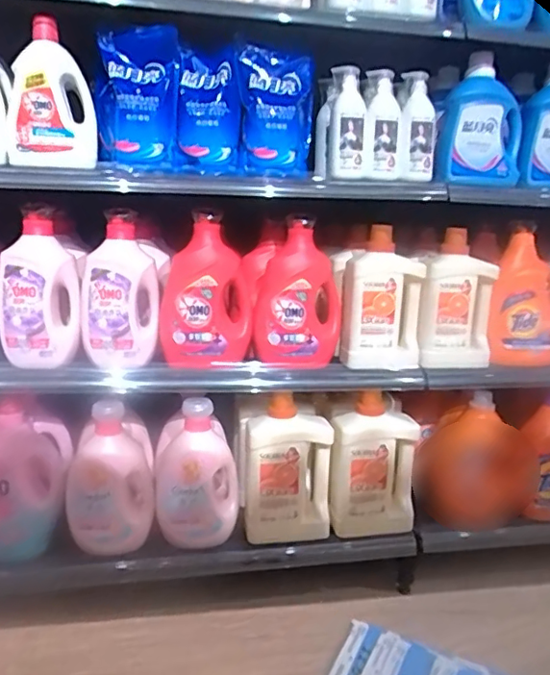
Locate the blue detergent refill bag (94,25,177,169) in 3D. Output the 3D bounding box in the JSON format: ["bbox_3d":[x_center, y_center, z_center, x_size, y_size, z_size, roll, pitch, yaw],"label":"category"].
[{"bbox_3d":[-0.256,-0.444,1.033,0.143,0.242,0.084,-1,14,-15],"label":"blue detergent refill bag"}]

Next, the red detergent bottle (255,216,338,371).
[{"bbox_3d":[0.051,-0.090,1.211,0.181,0.309,0.107,4,13,4],"label":"red detergent bottle"}]

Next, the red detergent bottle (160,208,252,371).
[{"bbox_3d":[-0.142,-0.096,1.173,0.184,0.315,0.137,1,14,-7],"label":"red detergent bottle"}]

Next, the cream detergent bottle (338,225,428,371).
[{"bbox_3d":[0.240,-0.082,1.240,0.165,0.299,0.099,5,14,9],"label":"cream detergent bottle"}]

